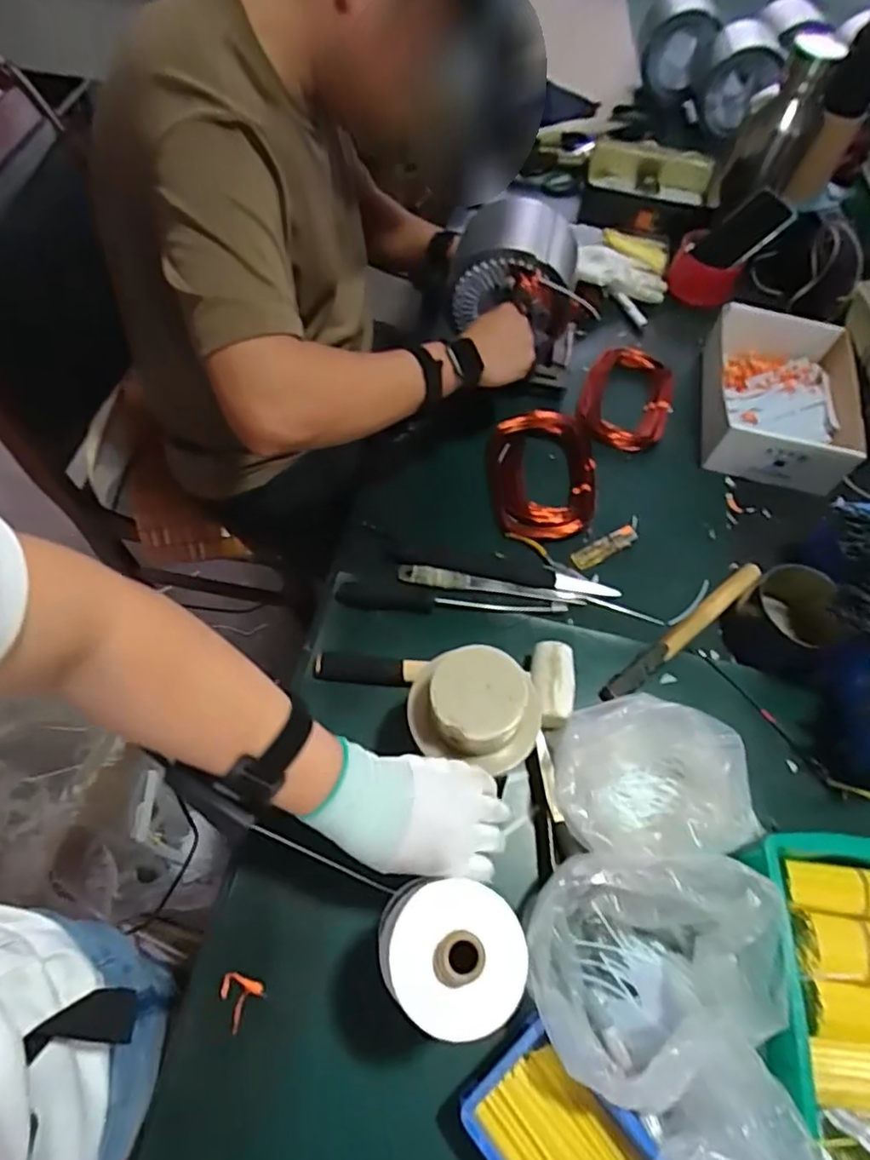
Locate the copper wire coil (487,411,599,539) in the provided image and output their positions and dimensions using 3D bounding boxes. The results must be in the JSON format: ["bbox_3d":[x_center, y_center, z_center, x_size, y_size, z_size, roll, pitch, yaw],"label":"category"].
[{"bbox_3d":[0.132,-0.132,0.766,0.129,0.029,0.176,1,62,-3],"label":"copper wire coil"}]

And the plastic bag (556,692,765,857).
[{"bbox_3d":[0.186,0.182,0.569,0.147,0.093,0.134,7,62,0],"label":"plastic bag"}]

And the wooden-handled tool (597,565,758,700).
[{"bbox_3d":[0.271,0.055,0.682,0.247,0.015,0.023,-35,69,-19],"label":"wooden-handled tool"}]

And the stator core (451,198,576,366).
[{"bbox_3d":[0.093,-0.359,0.749,0.133,0.131,0.108,8,60,2],"label":"stator core"}]

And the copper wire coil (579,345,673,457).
[{"bbox_3d":[0.254,-0.238,0.832,0.113,0.034,0.156,15,63,5],"label":"copper wire coil"}]

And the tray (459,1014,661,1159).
[{"bbox_3d":[0.094,0.414,0.458,0.095,0.055,0.147,-36,70,-19],"label":"tray"}]

